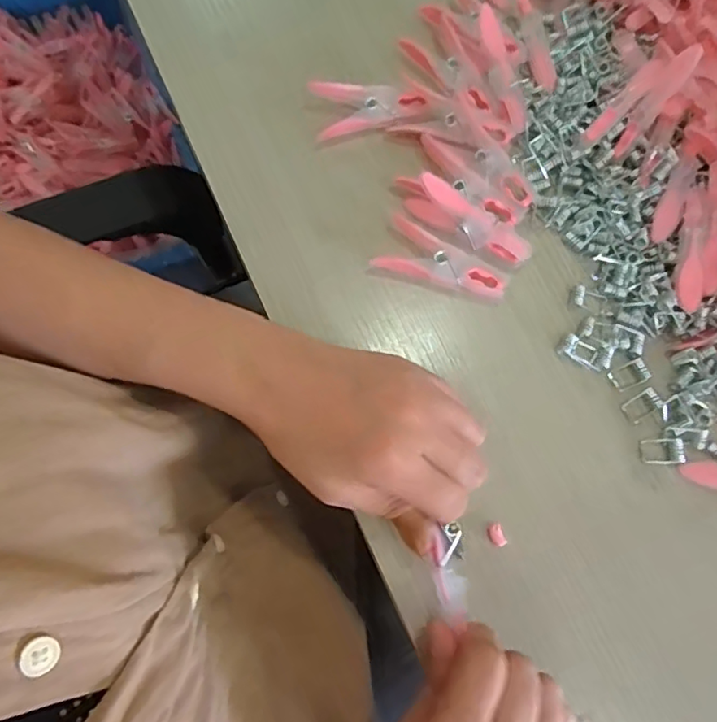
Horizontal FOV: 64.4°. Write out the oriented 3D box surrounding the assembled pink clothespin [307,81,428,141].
[{"bbox_3d":[0.008,-0.159,0.357,0.070,0.018,0.029,-8,76,-8],"label":"assembled pink clothespin"}]

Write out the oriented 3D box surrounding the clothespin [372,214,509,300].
[{"bbox_3d":[0.050,-0.056,0.336,0.076,0.013,0.032,25,74,1],"label":"clothespin"}]

